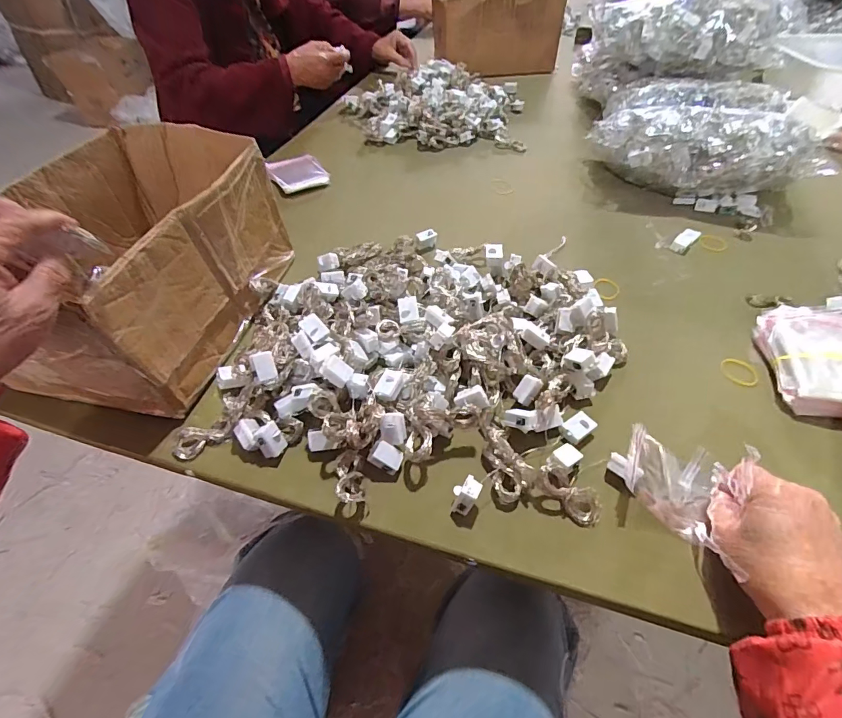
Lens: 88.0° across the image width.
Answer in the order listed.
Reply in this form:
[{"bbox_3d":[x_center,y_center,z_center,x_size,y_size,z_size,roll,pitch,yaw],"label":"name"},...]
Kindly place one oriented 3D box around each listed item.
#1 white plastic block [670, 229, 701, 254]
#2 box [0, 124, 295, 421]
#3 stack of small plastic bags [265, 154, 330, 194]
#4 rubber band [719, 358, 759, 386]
[{"bbox_3d":[0.346,-0.156,0.570,0.046,0.009,0.020,-34,56,-25],"label":"white plastic block"},{"bbox_3d":[-0.296,-0.117,0.473,0.210,0.137,0.336,9,49,10],"label":"box"},{"bbox_3d":[-0.206,-0.311,0.728,0.089,0.022,0.085,-24,52,-18],"label":"stack of small plastic bags"},{"bbox_3d":[0.320,0.012,0.438,0.034,0.004,0.031,-1,48,1],"label":"rubber band"}]

